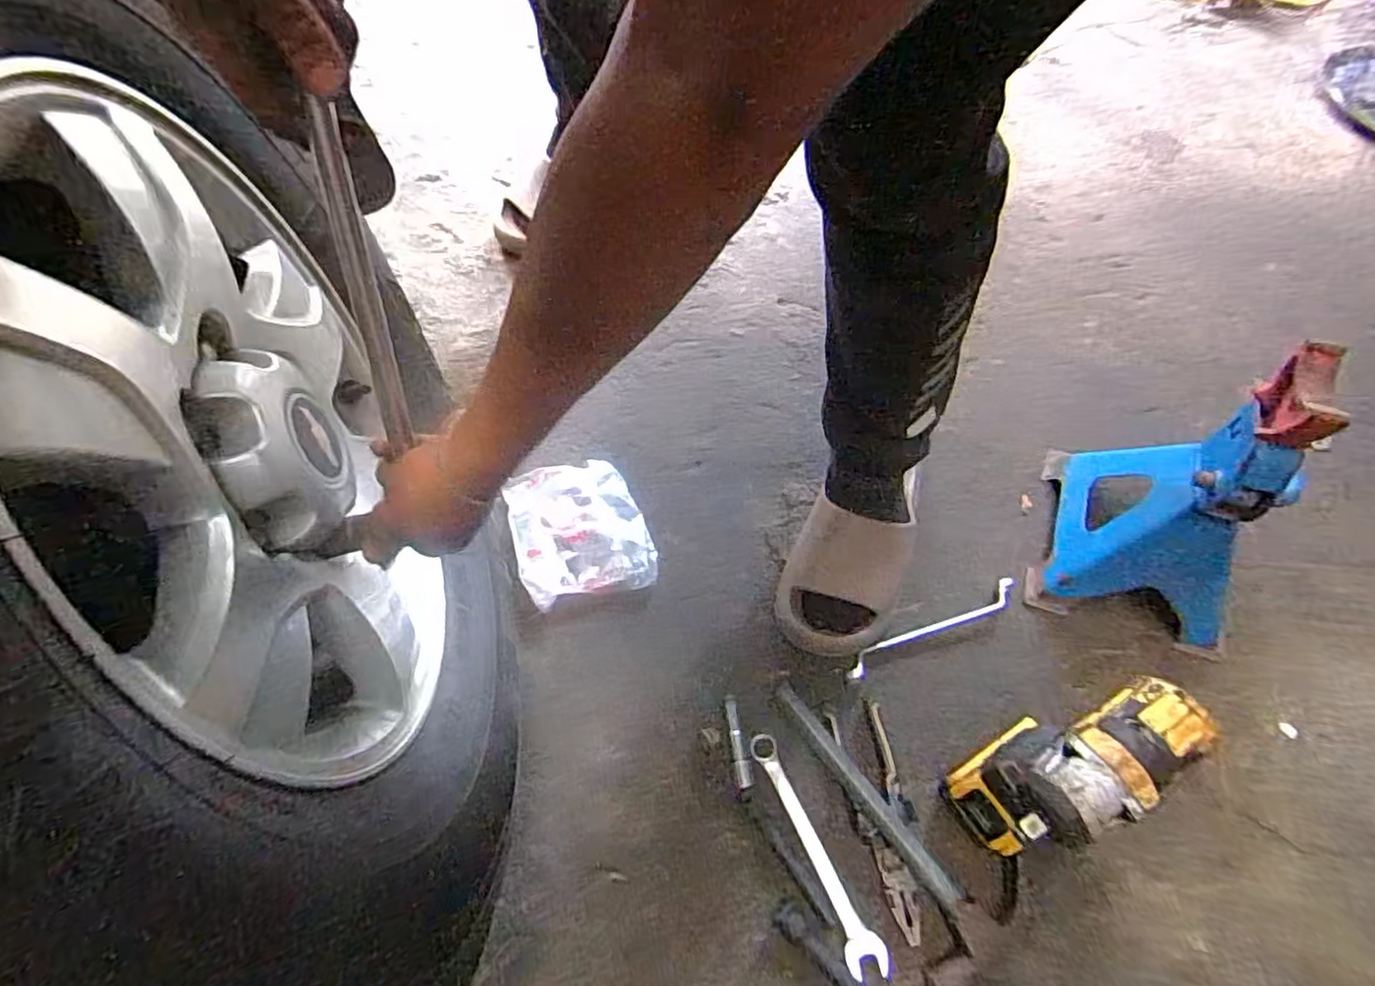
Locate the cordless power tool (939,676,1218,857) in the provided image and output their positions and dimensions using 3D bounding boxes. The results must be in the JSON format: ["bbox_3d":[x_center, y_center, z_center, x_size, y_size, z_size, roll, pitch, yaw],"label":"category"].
[{"bbox_3d":[0.284,0.228,0.505,0.137,0.248,0.077,-34,65,-11],"label":"cordless power tool"}]

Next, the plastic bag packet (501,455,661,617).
[{"bbox_3d":[-0.130,0.043,0.761,0.152,0.029,0.177,-17,63,-3],"label":"plastic bag packet"}]

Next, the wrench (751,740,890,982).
[{"bbox_3d":[0.117,0.334,0.602,0.033,0.009,0.215,-25,64,-7],"label":"wrench"}]

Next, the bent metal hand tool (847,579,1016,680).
[{"bbox_3d":[0.259,0.145,0.679,0.204,0.013,0.024,-24,64,-9],"label":"bent metal hand tool"}]

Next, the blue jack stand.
[{"bbox_3d":[0.467,-0.007,0.584,0.170,0.281,0.193,14,66,12],"label":"blue jack stand"}]

